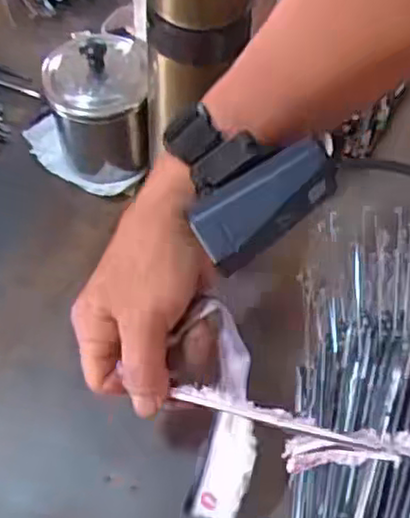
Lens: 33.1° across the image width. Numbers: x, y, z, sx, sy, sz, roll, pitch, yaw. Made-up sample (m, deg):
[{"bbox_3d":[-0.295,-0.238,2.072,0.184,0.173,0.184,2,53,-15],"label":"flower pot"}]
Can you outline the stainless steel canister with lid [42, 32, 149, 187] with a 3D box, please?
[{"bbox_3d":[-0.088,-0.121,0.544,0.083,0.108,0.093,-7,60,-5],"label":"stainless steel canister with lid"}]

